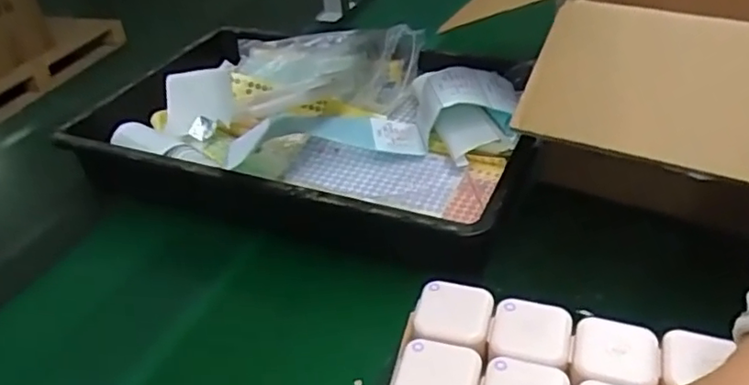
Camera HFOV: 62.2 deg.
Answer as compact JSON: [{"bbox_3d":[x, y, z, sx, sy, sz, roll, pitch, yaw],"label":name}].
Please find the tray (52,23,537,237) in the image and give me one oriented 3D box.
[{"bbox_3d":[-0.086,-0.108,0.798,0.574,0.079,0.362,11,40,22],"label":"tray"}]

